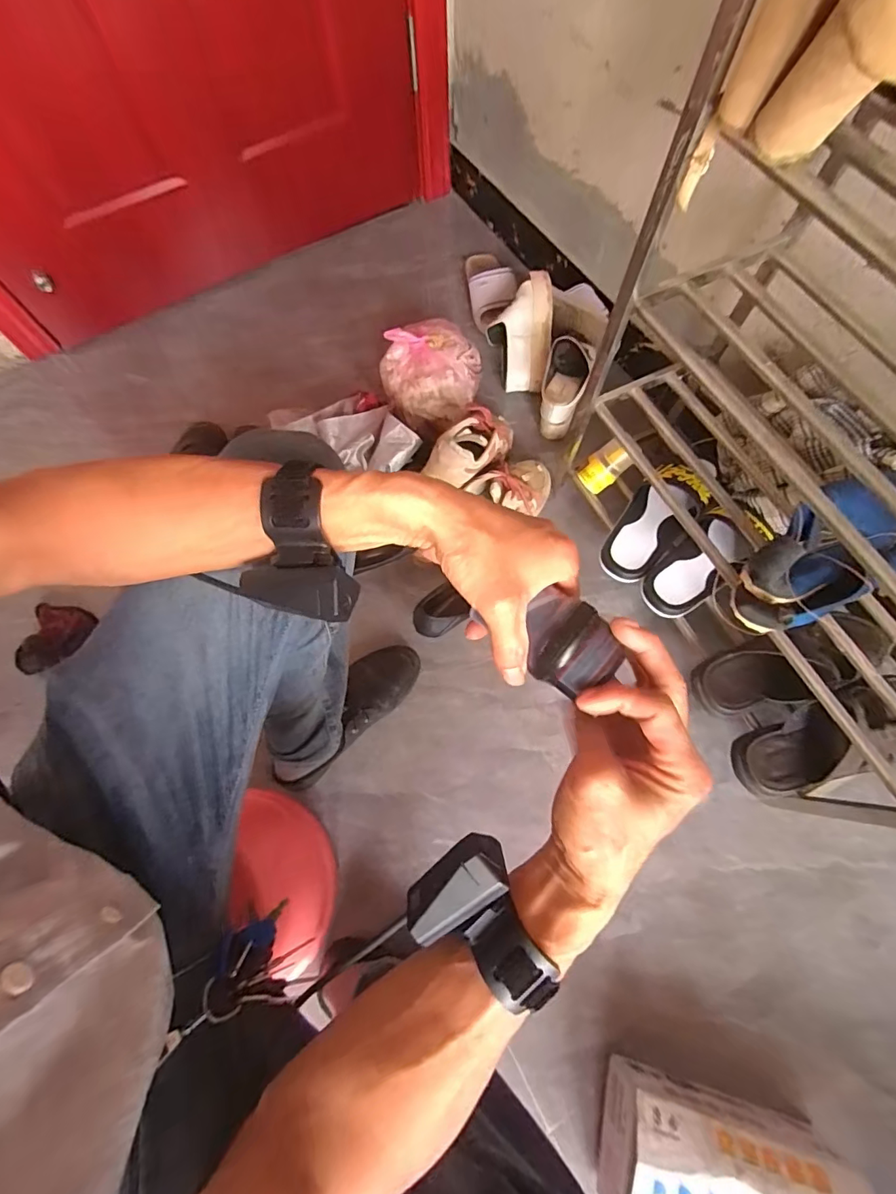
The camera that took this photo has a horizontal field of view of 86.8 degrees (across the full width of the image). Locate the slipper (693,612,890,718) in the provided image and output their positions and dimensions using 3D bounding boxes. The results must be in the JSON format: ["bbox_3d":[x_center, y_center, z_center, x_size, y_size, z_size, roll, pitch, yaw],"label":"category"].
[{"bbox_3d":[0.480,0.094,0.660,0.251,0.060,0.089,-17,70,-4],"label":"slipper"}]

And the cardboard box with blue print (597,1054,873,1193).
[{"bbox_3d":[0.301,0.647,0.523,0.246,0.116,0.130,14,71,7],"label":"cardboard box with blue print"}]

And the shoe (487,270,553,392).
[{"bbox_3d":[0.141,-0.521,0.919,0.117,0.065,0.214,7,95,4],"label":"shoe"}]

